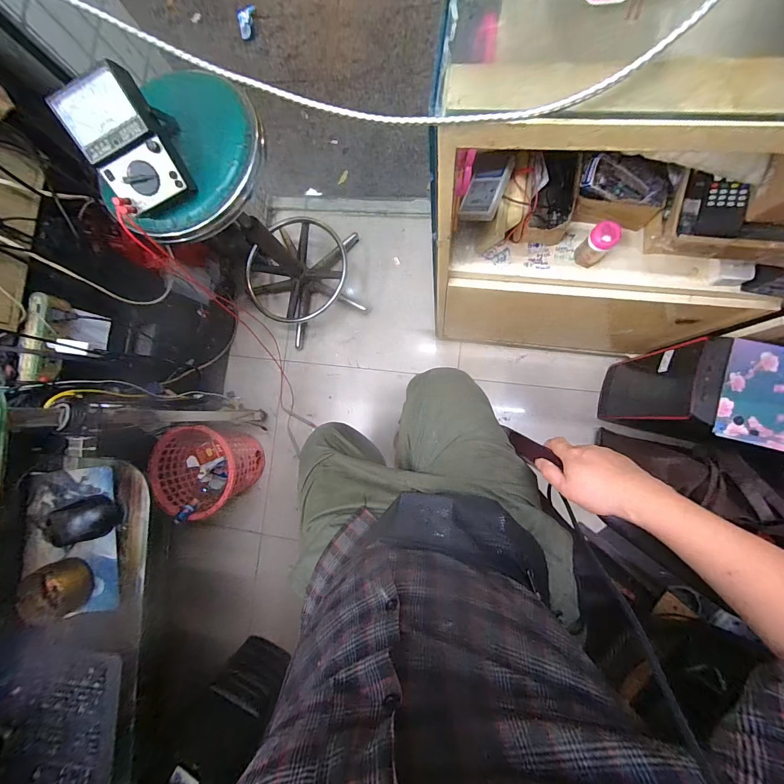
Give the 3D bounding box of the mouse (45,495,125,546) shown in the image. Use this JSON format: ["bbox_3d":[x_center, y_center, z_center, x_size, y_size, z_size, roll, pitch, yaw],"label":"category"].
[{"bbox_3d":[-0.483,0.200,0.535,0.124,0.031,0.063,-16,85,7],"label":"mouse"}]

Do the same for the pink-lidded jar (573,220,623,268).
[{"bbox_3d":[0.342,-0.245,0.576,0.041,0.082,0.038,0,87,8],"label":"pink-lidded jar"}]

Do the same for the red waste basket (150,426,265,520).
[{"bbox_3d":[-0.543,0.227,1.069,0.246,0.250,0.254,-1,87,8],"label":"red waste basket"}]

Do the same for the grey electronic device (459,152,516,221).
[{"bbox_3d":[0.156,-0.337,0.570,0.059,0.024,0.108,19,90,9],"label":"grey electronic device"}]

